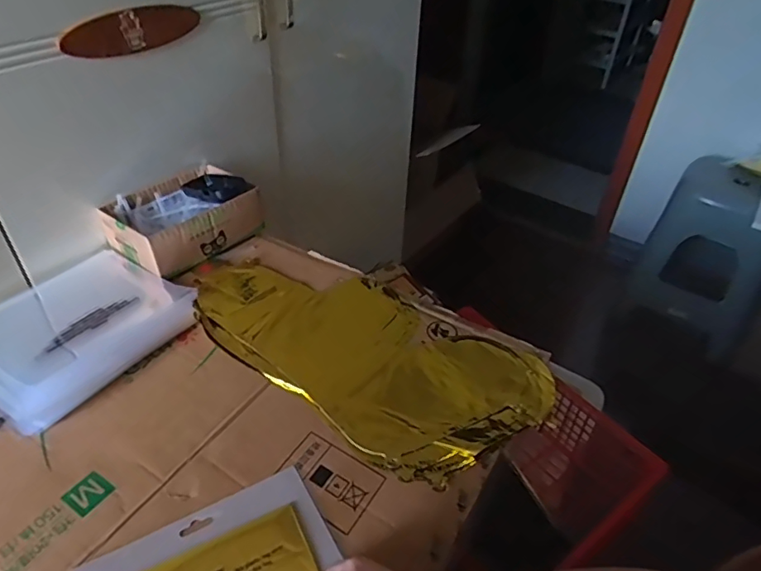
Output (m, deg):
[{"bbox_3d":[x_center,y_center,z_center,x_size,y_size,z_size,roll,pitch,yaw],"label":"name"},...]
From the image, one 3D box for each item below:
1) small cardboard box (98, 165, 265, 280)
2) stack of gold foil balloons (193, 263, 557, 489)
[{"bbox_3d":[-0.280,-0.101,0.760,0.139,0.076,0.187,27,45,25],"label":"small cardboard box"},{"bbox_3d":[-0.031,0.067,0.626,0.424,0.012,0.215,25,44,23],"label":"stack of gold foil balloons"}]

